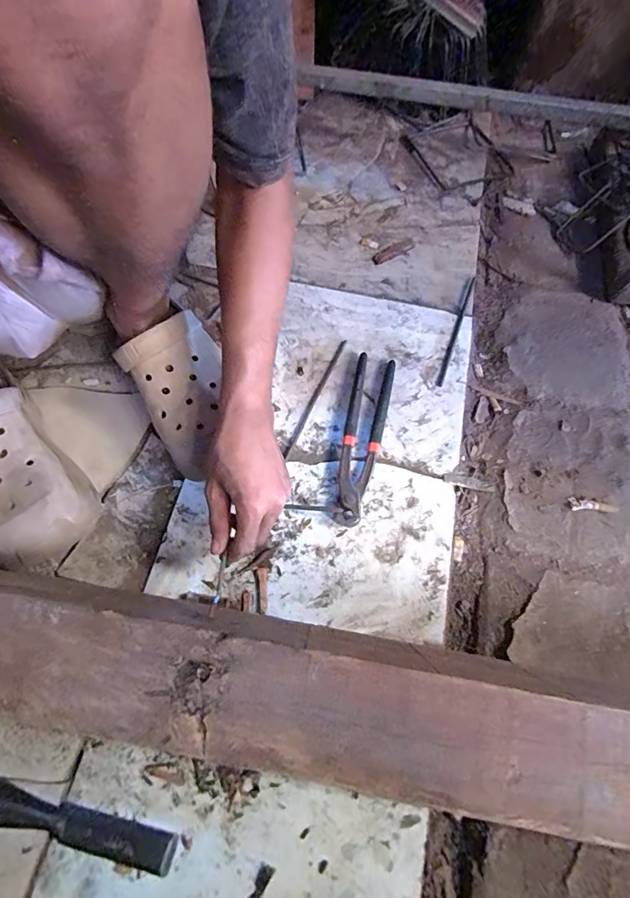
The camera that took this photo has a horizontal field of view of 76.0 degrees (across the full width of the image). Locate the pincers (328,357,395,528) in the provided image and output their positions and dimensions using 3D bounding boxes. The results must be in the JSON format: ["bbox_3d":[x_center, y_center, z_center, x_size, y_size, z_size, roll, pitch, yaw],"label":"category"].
[{"bbox_3d":[0.059,-0.016,0.479,0.050,0.021,0.217,10,67,3],"label":"pincers"}]

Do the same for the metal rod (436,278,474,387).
[{"bbox_3d":[0.197,-0.167,0.557,0.009,0.004,0.200,21,67,7],"label":"metal rod"}]

